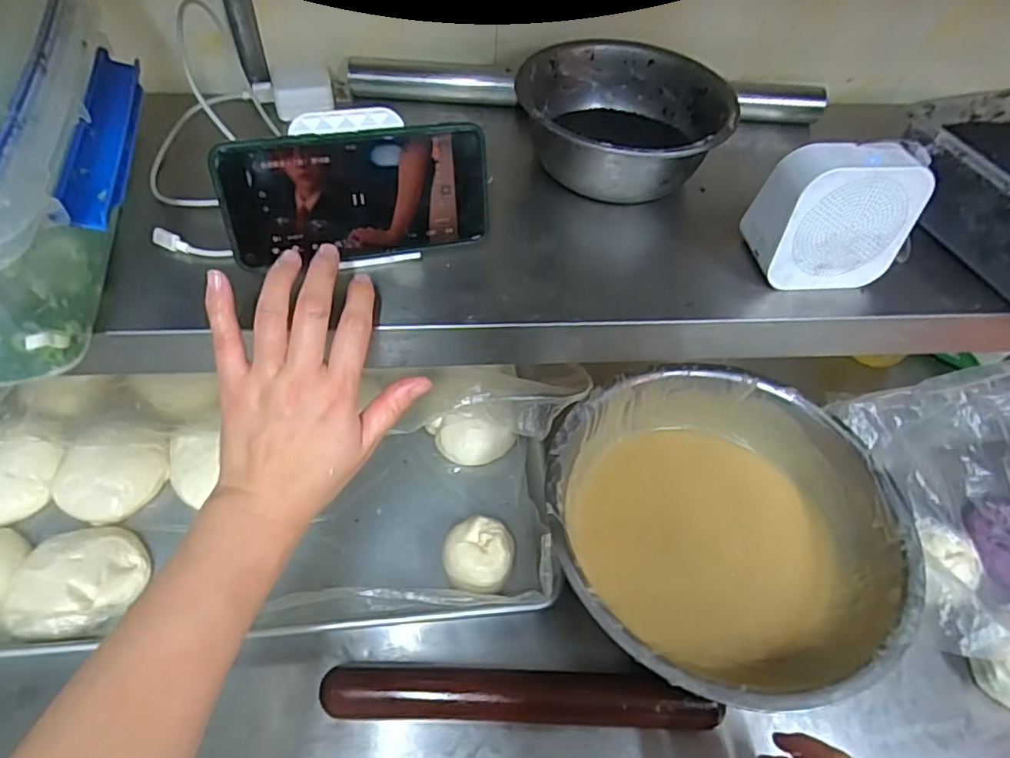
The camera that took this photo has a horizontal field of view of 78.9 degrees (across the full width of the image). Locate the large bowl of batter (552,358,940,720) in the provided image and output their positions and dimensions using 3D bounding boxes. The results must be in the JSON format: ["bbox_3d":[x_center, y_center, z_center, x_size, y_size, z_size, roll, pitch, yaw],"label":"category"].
[{"bbox_3d":[0.199,0.139,0.578,0.307,0.086,0.307,2,52,-3],"label":"large bowl of batter"}]

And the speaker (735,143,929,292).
[{"bbox_3d":[0.222,-0.112,0.413,0.093,0.083,0.055,-1,52,-5],"label":"speaker"}]

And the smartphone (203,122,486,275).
[{"bbox_3d":[-0.091,-0.116,0.389,0.161,0.075,0.005,-10,33,-13],"label":"smartphone"}]

